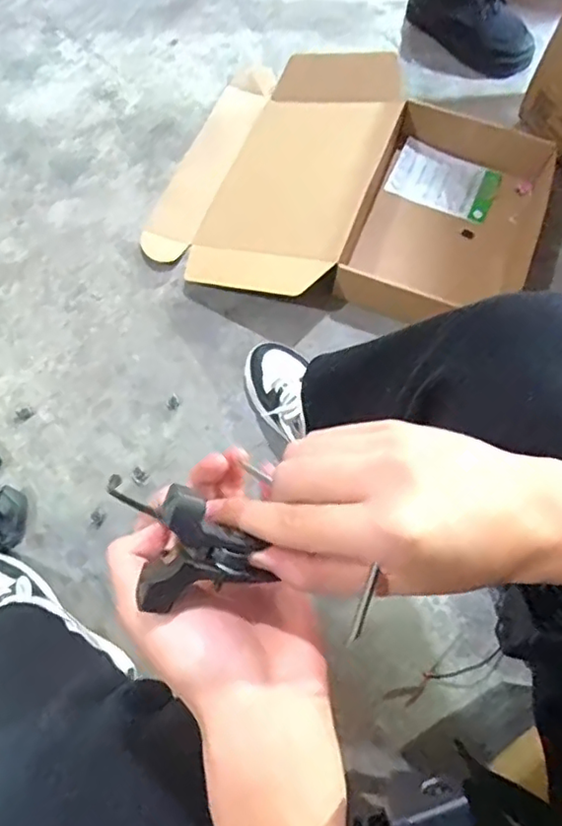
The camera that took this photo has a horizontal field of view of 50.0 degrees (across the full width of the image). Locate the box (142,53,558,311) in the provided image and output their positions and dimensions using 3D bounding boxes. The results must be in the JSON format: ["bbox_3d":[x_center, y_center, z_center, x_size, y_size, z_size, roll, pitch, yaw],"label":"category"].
[{"bbox_3d":[0.116,-0.358,0.984,0.595,0.093,0.446,17,70,5],"label":"box"}]

